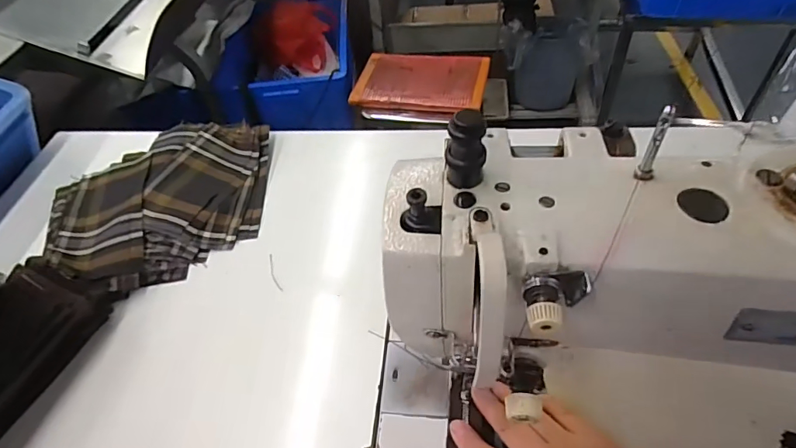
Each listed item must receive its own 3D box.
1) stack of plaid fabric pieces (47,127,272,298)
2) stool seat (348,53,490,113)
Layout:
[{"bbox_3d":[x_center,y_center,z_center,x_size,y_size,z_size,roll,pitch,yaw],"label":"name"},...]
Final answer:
[{"bbox_3d":[-0.268,-0.037,0.563,0.253,0.038,0.210,-29,53,-18],"label":"stack of plaid fabric pieces"},{"bbox_3d":[0.061,-0.364,1.210,0.322,0.036,0.221,6,50,11],"label":"stool seat"}]

